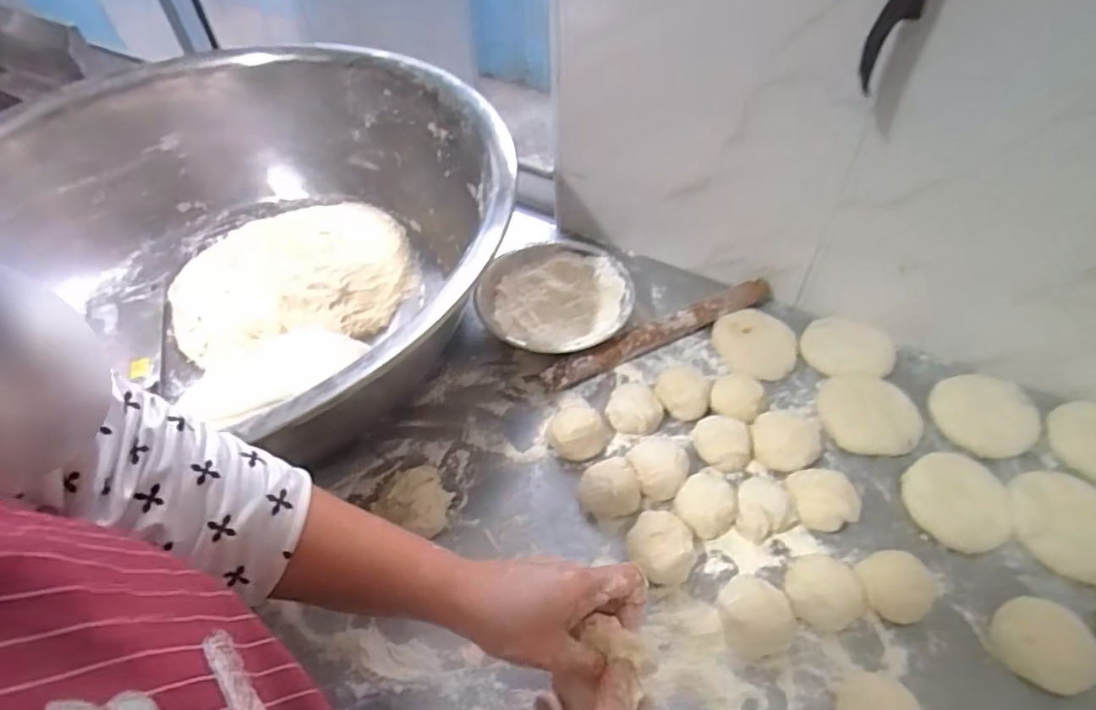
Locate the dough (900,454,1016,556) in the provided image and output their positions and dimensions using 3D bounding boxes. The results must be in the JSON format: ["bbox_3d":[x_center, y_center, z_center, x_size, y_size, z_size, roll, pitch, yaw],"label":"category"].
[{"bbox_3d":[0.371,0.130,0.536,0.088,0.007,0.084,-2,50,2],"label":"dough"}]

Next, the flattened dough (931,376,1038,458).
[{"bbox_3d":[0.433,0.058,0.588,0.091,0.017,0.086,-2,50,2],"label":"flattened dough"}]

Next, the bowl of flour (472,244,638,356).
[{"bbox_3d":[0.009,-0.060,0.681,0.171,0.051,0.173,-2,50,2],"label":"bowl of flour"}]

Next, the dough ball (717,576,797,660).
[{"bbox_3d":[0.162,0.205,0.468,0.053,0.037,0.054,-2,50,2],"label":"dough ball"}]

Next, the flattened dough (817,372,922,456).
[{"bbox_3d":[0.319,0.055,0.588,0.084,0.015,0.086,4,51,7],"label":"flattened dough"}]

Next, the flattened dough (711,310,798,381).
[{"bbox_3d":[0.232,-0.012,0.662,0.081,0.016,0.088,-2,50,2],"label":"flattened dough"}]

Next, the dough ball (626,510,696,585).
[{"bbox_3d":[0.096,0.164,0.511,0.054,0.031,0.057,-2,50,2],"label":"dough ball"}]

